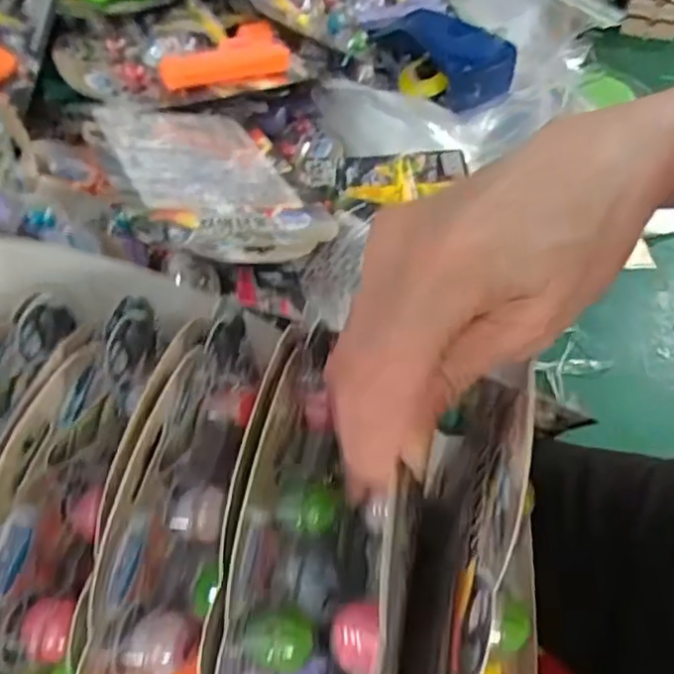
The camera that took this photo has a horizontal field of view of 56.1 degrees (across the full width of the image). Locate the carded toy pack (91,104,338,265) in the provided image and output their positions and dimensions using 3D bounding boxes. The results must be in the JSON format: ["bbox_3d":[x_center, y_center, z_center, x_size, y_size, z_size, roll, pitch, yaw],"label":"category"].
[{"bbox_3d":[-0.091,-0.106,0.448,0.137,0.024,0.180,-9,48,-32],"label":"carded toy pack"}]

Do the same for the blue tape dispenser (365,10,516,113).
[{"bbox_3d":[0.105,-0.310,0.697,0.108,0.052,0.158,-23,53,-20],"label":"blue tape dispenser"}]

